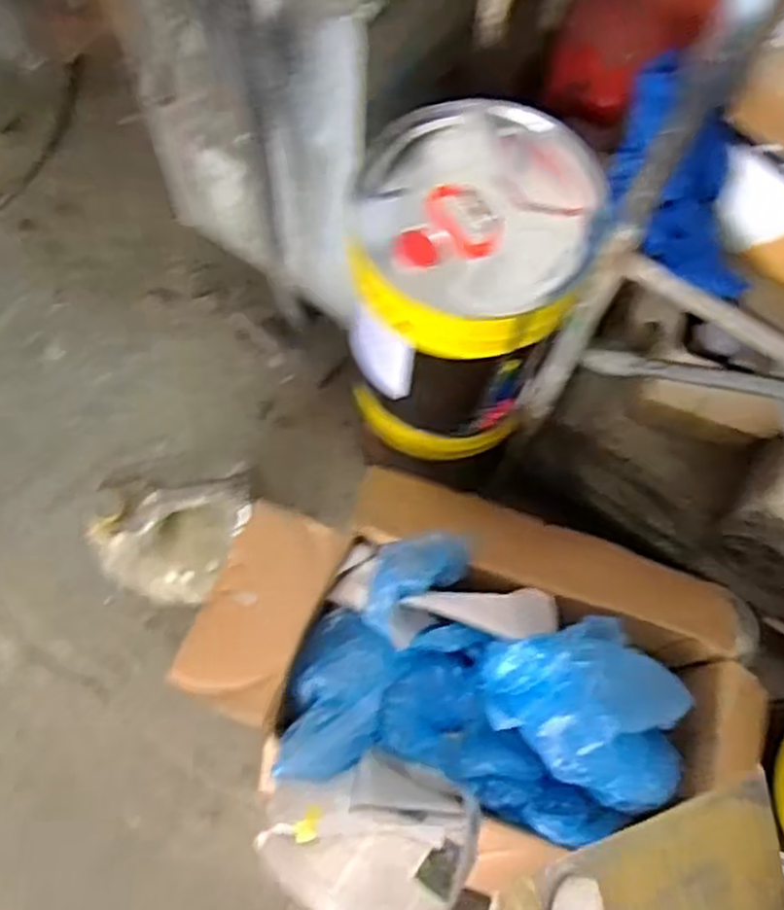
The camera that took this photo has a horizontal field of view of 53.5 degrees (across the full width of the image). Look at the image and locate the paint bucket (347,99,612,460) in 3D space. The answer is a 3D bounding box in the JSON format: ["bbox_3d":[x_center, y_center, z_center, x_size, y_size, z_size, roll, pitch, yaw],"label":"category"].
[{"bbox_3d":[0.084,-0.192,0.993,0.253,0.448,0.268,1,70,-3],"label":"paint bucket"}]

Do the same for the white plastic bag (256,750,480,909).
[{"bbox_3d":[-0.037,0.457,0.896,0.227,0.100,0.227,28,71,6],"label":"white plastic bag"}]

